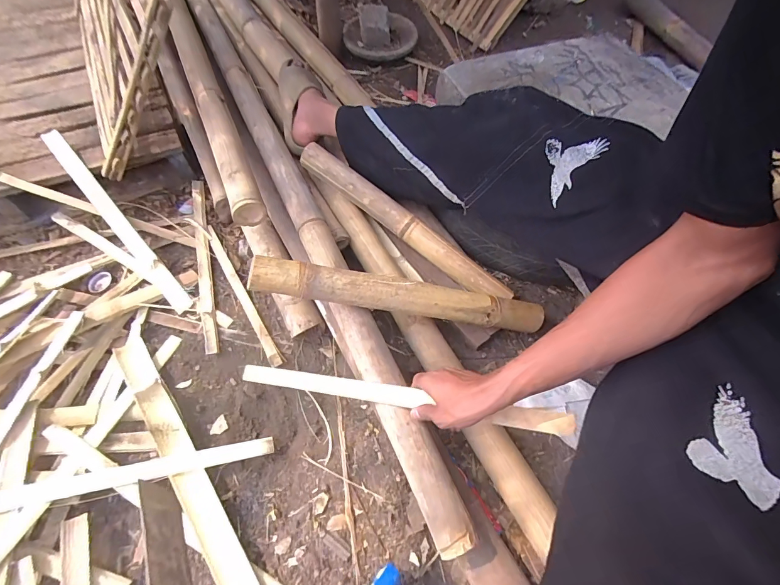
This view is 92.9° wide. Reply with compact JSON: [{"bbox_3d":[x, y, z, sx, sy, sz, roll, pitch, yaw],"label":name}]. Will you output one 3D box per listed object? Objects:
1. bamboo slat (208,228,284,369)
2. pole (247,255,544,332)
[{"bbox_3d":[-0.325,-0.007,0.797,0.025,0.009,0.398,-29,63,-19],"label":"bamboo slat"},{"bbox_3d":[0.038,0.009,0.630,0.517,0.052,0.050,9,55,-19],"label":"pole"}]

